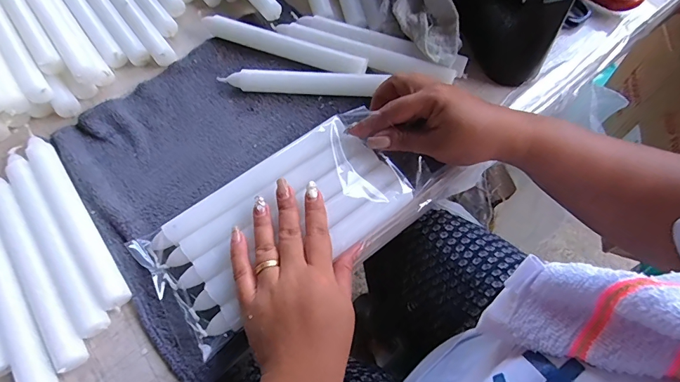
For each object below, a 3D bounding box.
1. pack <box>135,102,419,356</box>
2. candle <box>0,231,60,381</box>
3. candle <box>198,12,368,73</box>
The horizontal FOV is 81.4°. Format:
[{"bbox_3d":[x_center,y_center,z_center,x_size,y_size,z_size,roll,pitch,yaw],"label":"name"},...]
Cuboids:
[{"bbox_3d":[-0.050,0.024,0.337,0.215,0.020,0.111,-34,67,-12],"label":"pack"},{"bbox_3d":[-0.263,0.089,0.322,0.026,0.020,0.197,-34,69,-15],"label":"candle"},{"bbox_3d":[-0.066,-0.160,0.429,0.196,0.019,0.016,20,66,10],"label":"candle"}]

